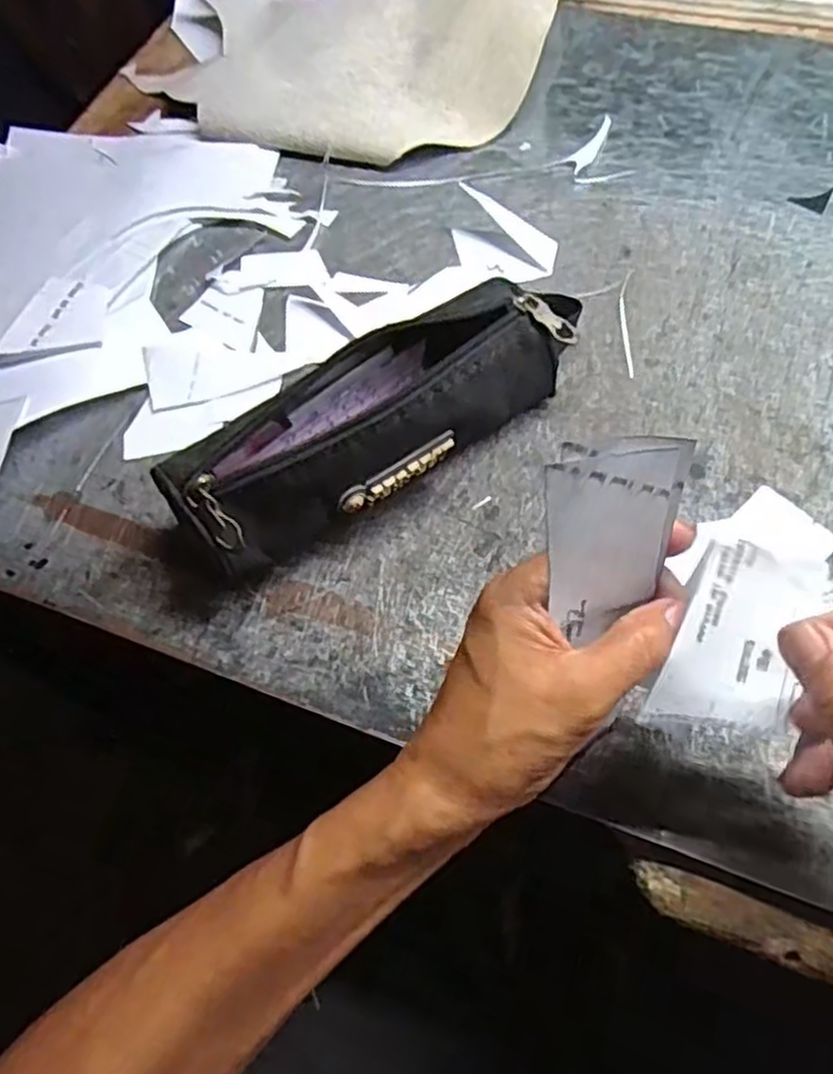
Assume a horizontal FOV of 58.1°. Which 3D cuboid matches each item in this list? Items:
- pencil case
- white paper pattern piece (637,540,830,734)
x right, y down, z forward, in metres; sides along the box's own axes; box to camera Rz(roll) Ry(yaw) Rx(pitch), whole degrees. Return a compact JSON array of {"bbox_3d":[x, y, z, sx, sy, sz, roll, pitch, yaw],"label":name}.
[{"bbox_3d":[-0.012,-0.066,0.398,0.241,0.072,0.067,-35,65,-14],"label":"pencil case"},{"bbox_3d":[0.124,0.041,0.287,0.050,0.010,0.075,22,93,-3],"label":"white paper pattern piece"}]

